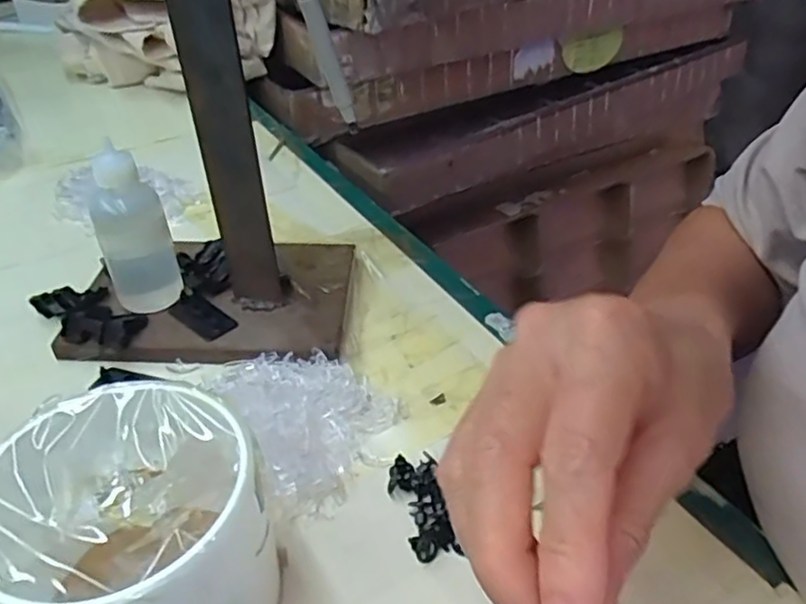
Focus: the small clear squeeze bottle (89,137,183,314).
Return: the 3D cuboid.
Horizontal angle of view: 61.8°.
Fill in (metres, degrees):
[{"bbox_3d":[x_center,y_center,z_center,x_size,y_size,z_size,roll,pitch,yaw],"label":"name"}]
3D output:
[{"bbox_3d":[-0.141,-0.034,0.356,0.035,0.098,0.031,-13,39,-17],"label":"small clear squeeze bottle"}]

